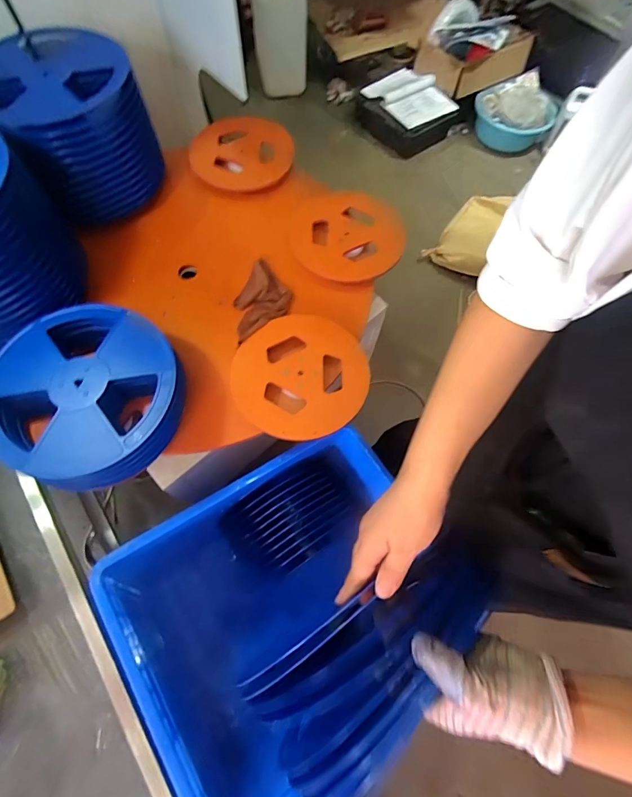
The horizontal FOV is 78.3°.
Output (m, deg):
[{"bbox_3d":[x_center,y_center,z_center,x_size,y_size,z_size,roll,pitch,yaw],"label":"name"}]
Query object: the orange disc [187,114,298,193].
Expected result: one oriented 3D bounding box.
[{"bbox_3d":[-0.194,-0.650,1.015,0.264,0.028,0.259,1,67,-2],"label":"orange disc"}]

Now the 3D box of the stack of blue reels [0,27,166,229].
[{"bbox_3d":[-0.578,-0.637,0.923,0.339,0.255,0.317,42,72,14],"label":"stack of blue reels"}]

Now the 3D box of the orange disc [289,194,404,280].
[{"bbox_3d":[0.077,-0.398,0.936,0.272,0.031,0.267,1,67,-2],"label":"orange disc"}]

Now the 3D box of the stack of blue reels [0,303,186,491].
[{"bbox_3d":[-0.410,-0.008,0.715,0.323,0.101,0.315,27,69,9],"label":"stack of blue reels"}]

